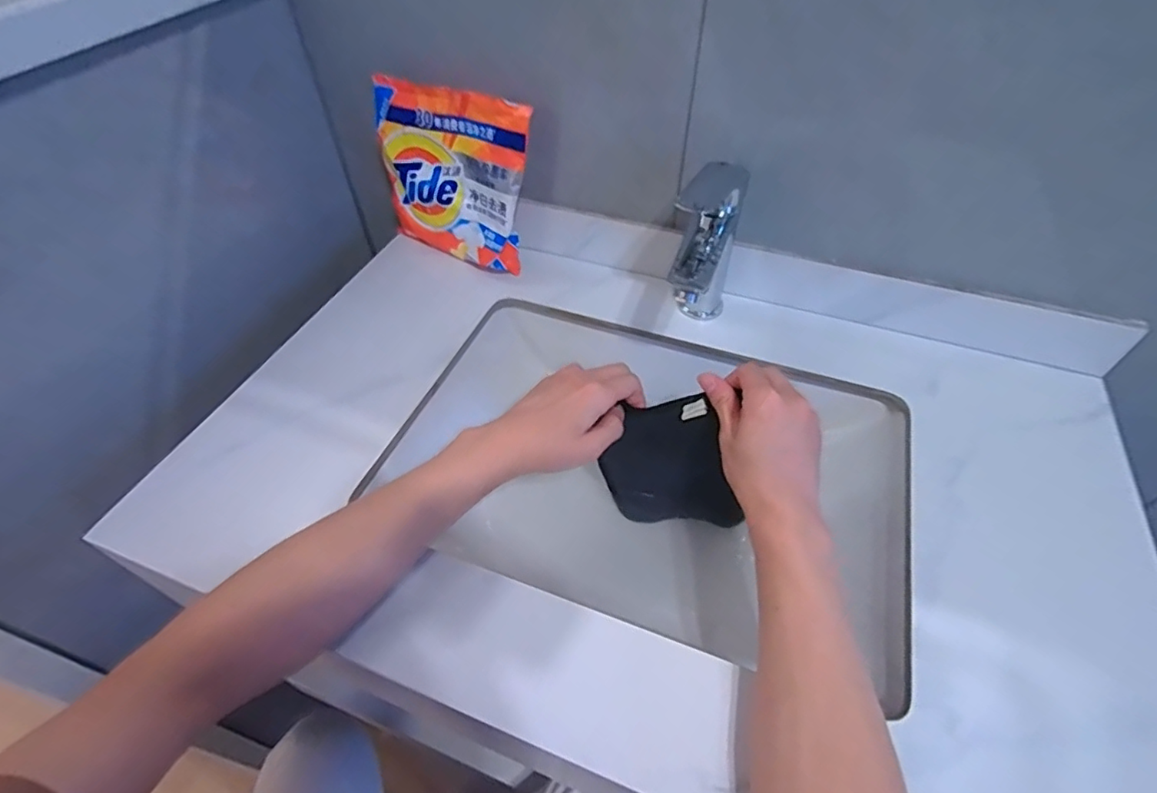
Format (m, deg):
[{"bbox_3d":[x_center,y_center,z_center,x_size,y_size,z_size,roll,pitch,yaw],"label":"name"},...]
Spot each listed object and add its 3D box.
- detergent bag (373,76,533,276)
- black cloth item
[{"bbox_3d":[-0.140,-0.239,0.626,0.183,0.181,0.059,27,55,21],"label":"detergent bag"},{"bbox_3d":[0.093,0.065,0.532,0.132,0.164,0.033,5,50,5],"label":"black cloth item"}]

